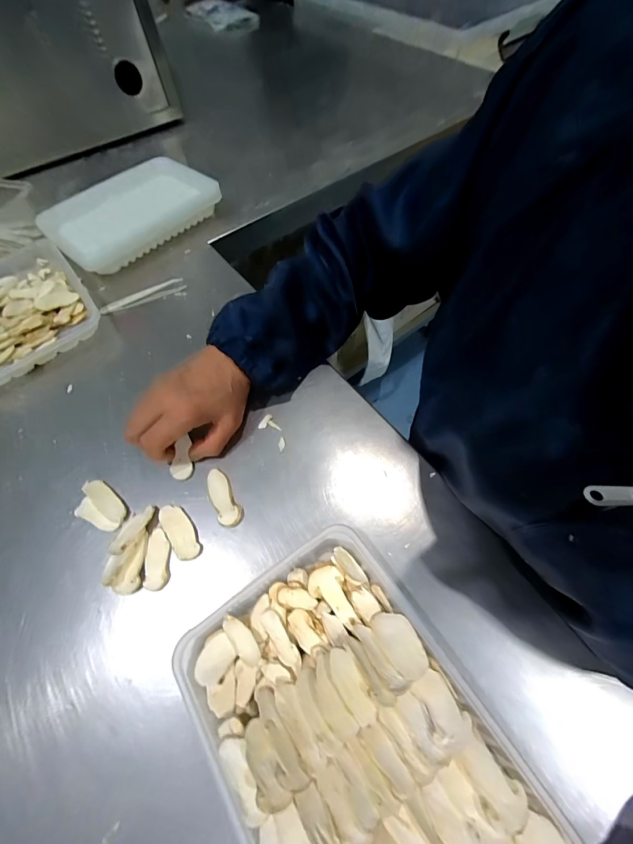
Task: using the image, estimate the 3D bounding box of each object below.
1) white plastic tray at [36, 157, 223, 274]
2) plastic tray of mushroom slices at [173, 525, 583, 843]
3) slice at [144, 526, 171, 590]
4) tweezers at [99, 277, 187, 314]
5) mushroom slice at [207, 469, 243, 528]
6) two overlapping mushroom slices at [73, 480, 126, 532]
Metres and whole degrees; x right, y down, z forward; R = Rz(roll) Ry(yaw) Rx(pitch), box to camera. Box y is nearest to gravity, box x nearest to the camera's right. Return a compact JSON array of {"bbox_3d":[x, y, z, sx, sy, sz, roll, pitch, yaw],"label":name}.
[{"bbox_3d":[-0.286,-0.331,0.520,0.245,0.034,0.159,-40,67,-15],"label":"white plastic tray"},{"bbox_3d":[0.022,0.203,0.215,0.161,0.031,0.227,-32,66,-15],"label":"plastic tray of mushroom slices"},{"bbox_3d":[-0.136,0.117,0.286,0.021,0.004,0.049,-10,63,-1],"label":"slice"},{"bbox_3d":[-0.233,-0.169,0.446,0.113,0.015,0.015,-20,63,-6],"label":"tweezers"},{"bbox_3d":[-0.087,0.070,0.309,0.022,0.004,0.057,-29,64,-10],"label":"mushroom slice"},{"bbox_3d":[-0.202,0.077,0.309,0.057,0.007,0.032,32,70,19],"label":"two overlapping mushroom slices"}]

